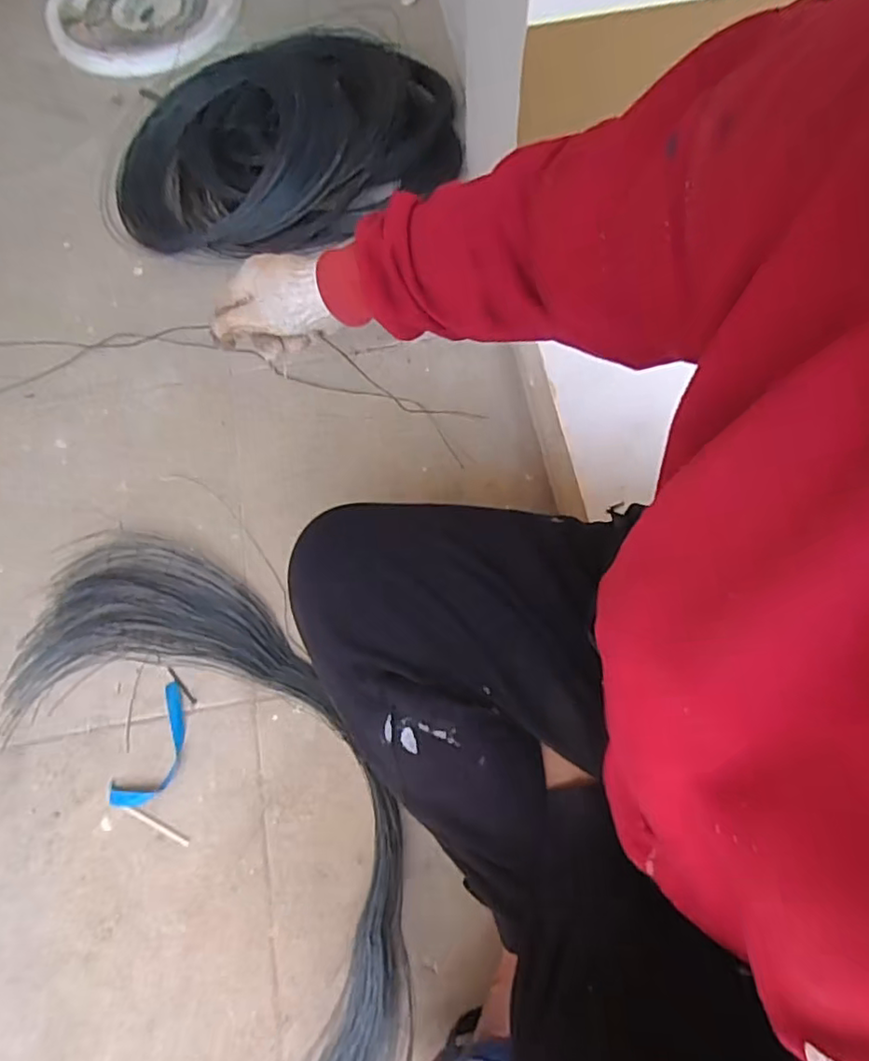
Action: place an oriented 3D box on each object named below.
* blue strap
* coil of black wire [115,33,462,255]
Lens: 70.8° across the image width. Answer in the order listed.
[{"bbox_3d":[-0.265,0.210,0.588,0.049,0.007,0.116,22,72,11],"label":"blue strap"},{"bbox_3d":[-0.187,-0.477,0.762,0.444,0.120,0.262,-9,69,-1],"label":"coil of black wire"}]

